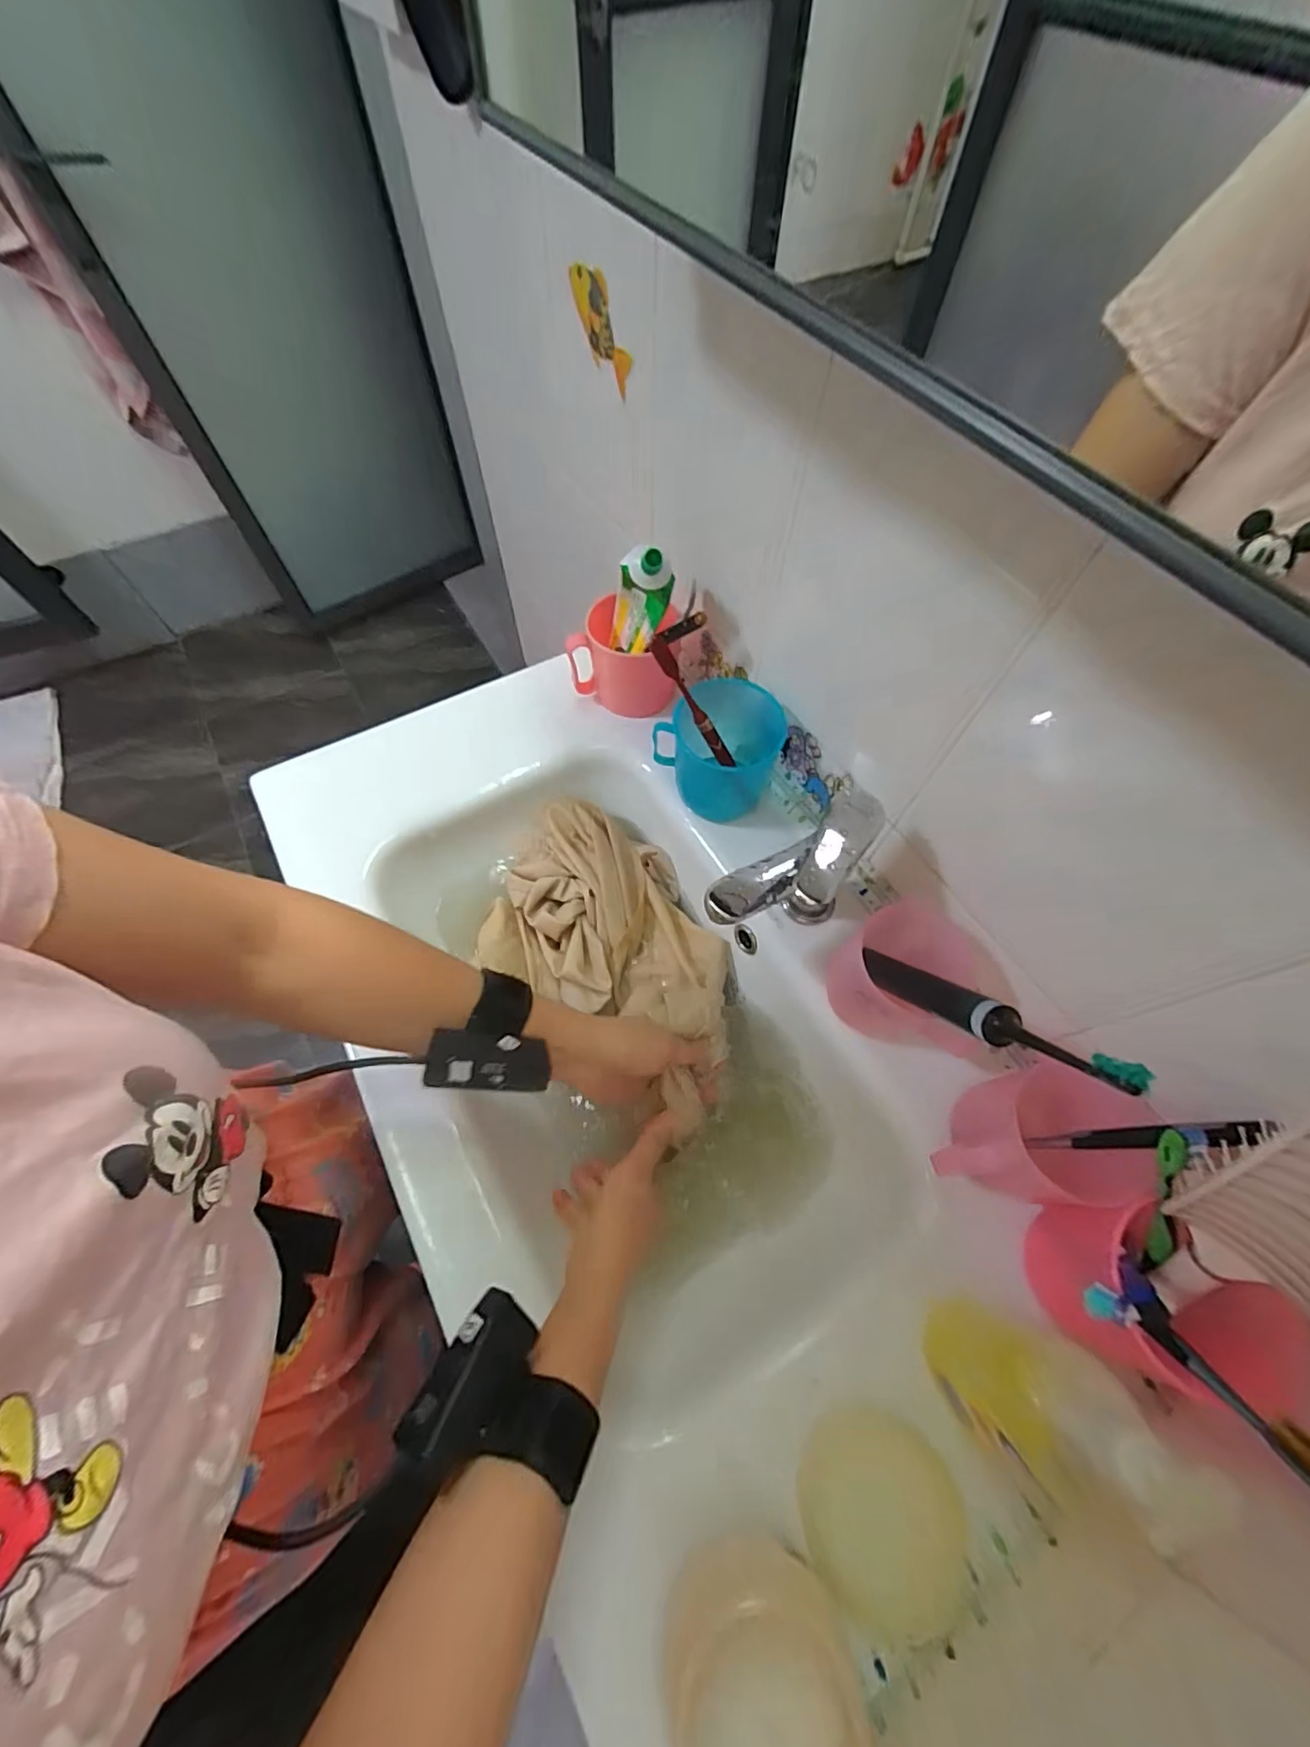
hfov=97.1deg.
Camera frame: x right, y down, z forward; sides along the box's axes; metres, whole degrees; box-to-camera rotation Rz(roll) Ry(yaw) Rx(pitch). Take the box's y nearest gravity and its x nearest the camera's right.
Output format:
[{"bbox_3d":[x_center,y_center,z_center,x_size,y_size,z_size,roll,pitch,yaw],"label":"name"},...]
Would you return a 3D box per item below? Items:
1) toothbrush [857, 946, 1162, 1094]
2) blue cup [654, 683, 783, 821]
[{"bbox_3d":[0.195,0.088,0.368,0.028,0.235,0.033,-11,94,-6],"label":"toothbrush"},{"bbox_3d":[0.059,-0.117,0.560,0.110,0.095,0.082,21,64,10],"label":"blue cup"}]

